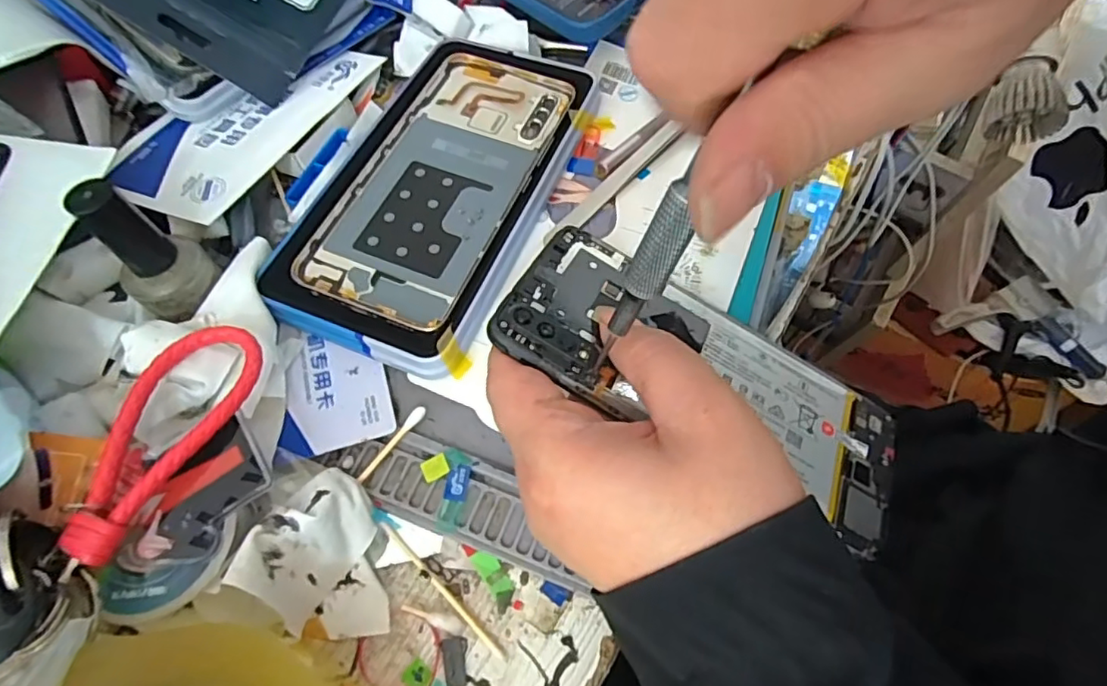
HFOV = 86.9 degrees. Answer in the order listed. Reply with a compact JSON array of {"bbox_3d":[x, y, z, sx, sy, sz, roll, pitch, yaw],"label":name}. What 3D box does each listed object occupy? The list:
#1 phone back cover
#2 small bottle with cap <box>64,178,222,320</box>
[{"bbox_3d":[-0.055,-0.081,0.285,0.088,0.009,0.179,19,64,9],"label":"phone back cover"},{"bbox_3d":[-0.157,-0.037,0.224,0.024,0.050,0.031,20,64,10],"label":"small bottle with cap"}]

